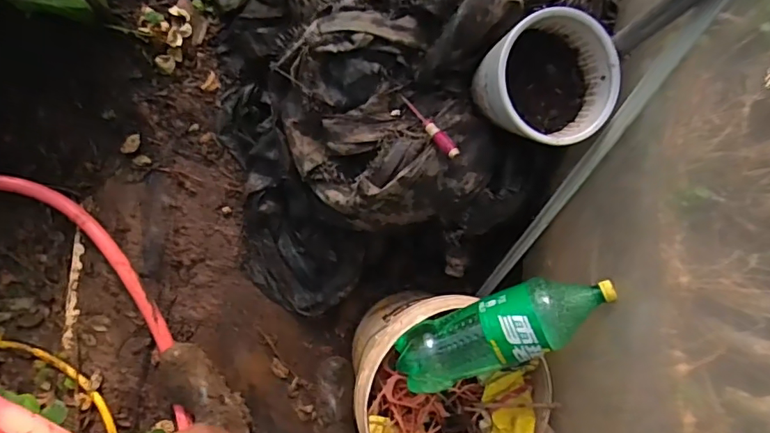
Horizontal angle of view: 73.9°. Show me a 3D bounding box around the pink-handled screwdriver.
[{"bbox_3d":[0.070,-0.150,0.838,0.021,0.014,0.171,-28,52,-9],"label":"pink-handled screwdriver"}]

